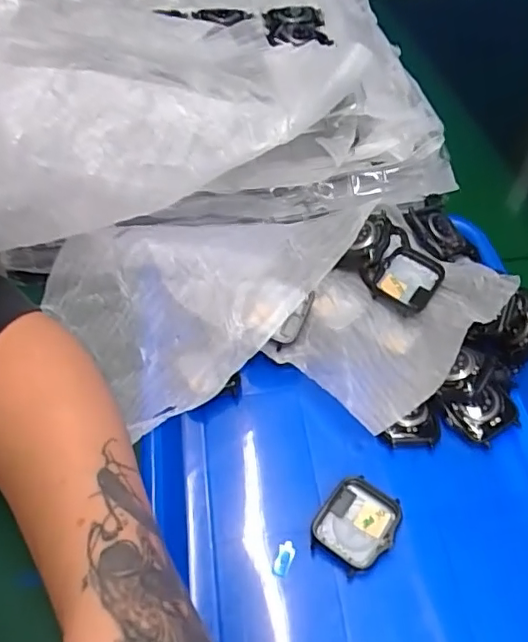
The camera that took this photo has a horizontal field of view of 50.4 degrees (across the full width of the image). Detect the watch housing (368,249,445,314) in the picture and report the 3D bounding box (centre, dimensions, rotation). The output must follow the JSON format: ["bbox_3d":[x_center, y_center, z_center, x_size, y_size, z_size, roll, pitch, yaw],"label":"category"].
[{"bbox_3d":[0.095,-0.028,0.372,0.039,0.013,0.044,33,59,24],"label":"watch housing"}]

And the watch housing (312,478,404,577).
[{"bbox_3d":[0.049,0.111,0.303,0.037,0.015,0.044,33,59,24],"label":"watch housing"}]

